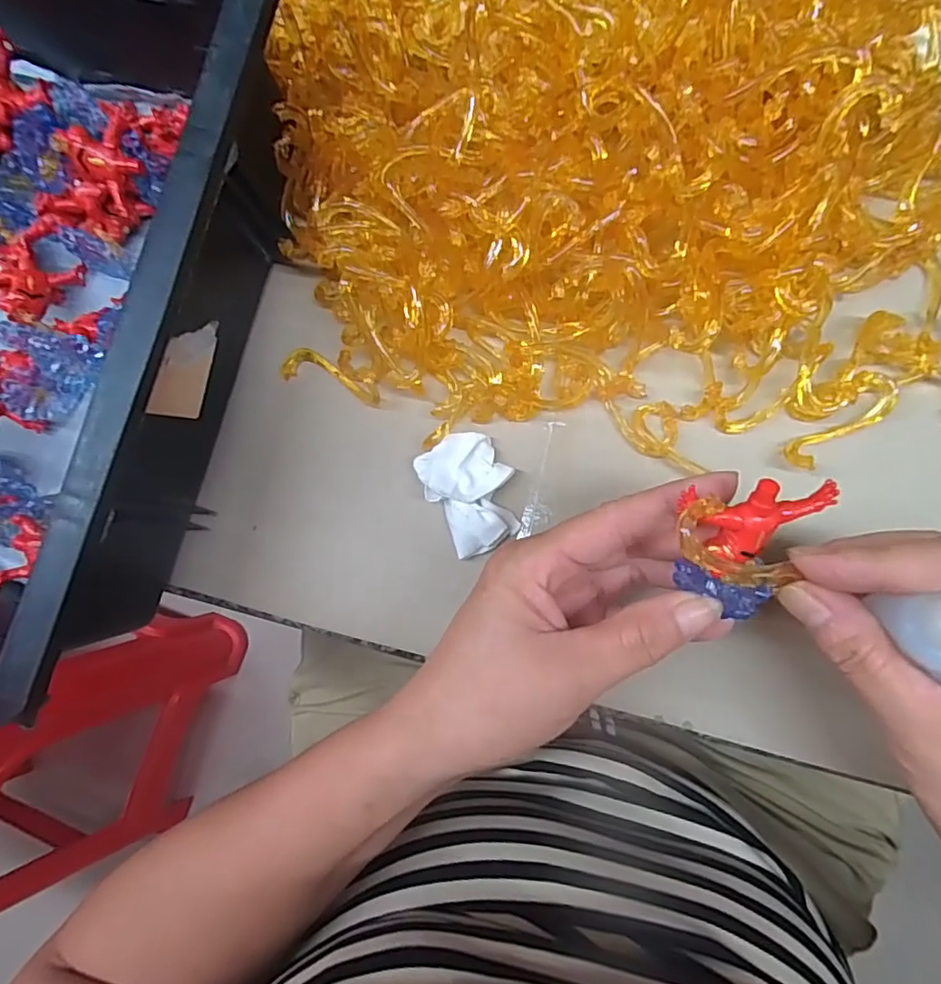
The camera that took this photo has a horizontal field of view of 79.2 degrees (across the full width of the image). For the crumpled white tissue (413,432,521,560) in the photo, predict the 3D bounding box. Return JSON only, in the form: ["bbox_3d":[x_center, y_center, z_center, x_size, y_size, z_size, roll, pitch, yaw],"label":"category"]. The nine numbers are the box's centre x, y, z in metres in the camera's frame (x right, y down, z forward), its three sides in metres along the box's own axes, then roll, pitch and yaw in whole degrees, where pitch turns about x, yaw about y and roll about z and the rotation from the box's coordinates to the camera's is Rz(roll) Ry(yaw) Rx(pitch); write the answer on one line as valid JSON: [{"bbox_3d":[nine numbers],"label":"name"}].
[{"bbox_3d":[0.001,0.000,0.275,0.039,0.017,0.056,-29,82,3],"label":"crumpled white tissue"}]

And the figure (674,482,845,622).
[{"bbox_3d":[0.093,0.017,0.199,0.052,0.025,0.051,-3,120,1],"label":"figure"}]

